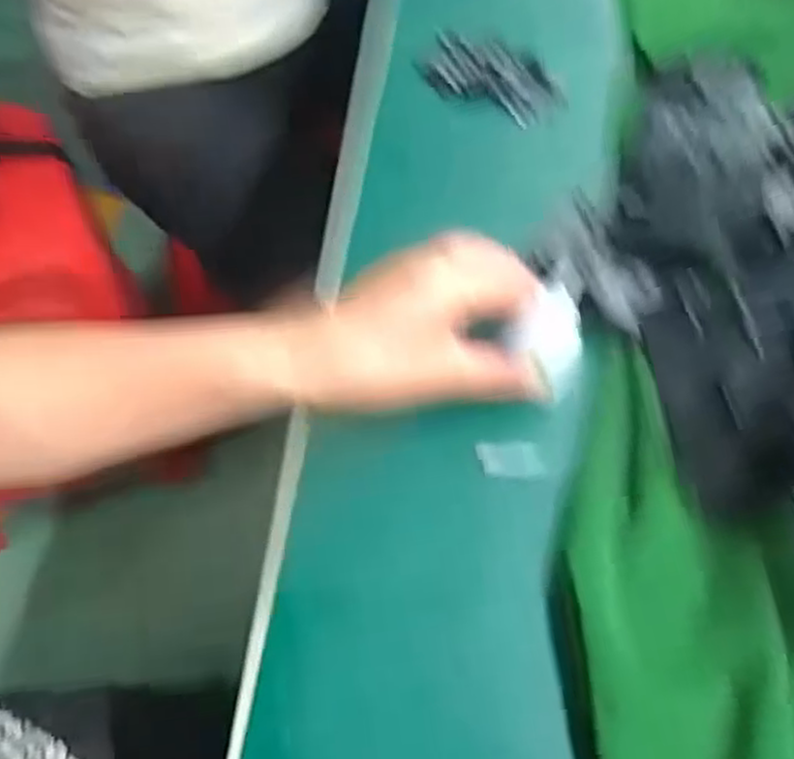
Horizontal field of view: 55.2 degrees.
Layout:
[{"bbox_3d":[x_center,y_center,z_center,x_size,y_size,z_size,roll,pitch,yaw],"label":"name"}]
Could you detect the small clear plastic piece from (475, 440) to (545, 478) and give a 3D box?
[{"bbox_3d":[0.054,0.039,0.363,0.032,0.006,0.016,-3,59,-5],"label":"small clear plastic piece"}]

